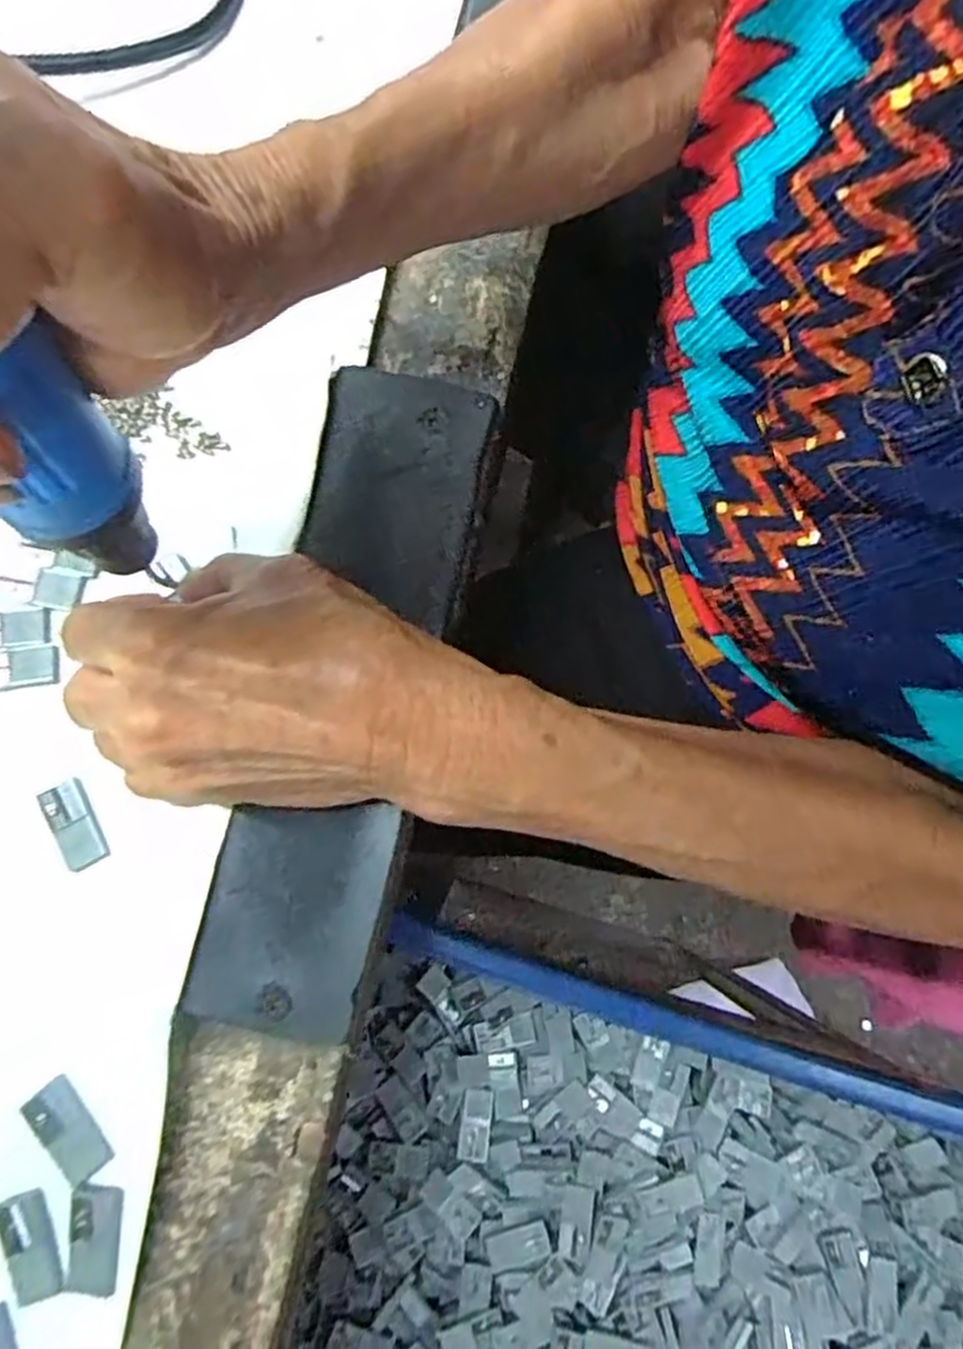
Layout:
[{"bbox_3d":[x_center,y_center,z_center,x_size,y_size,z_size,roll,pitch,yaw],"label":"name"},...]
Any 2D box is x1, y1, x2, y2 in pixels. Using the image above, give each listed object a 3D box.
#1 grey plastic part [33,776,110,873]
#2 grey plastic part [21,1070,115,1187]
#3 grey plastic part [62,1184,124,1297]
[{"bbox_3d":[-0.131,0.048,0.236,0.014,0.004,0.028,-28,79,-4],"label":"grey plastic part"},{"bbox_3d":[-0.119,0.131,0.213,0.014,0.004,0.028,-38,80,-5],"label":"grey plastic part"},{"bbox_3d":[-0.108,0.158,0.208,0.015,0.004,0.027,2,79,2],"label":"grey plastic part"}]

